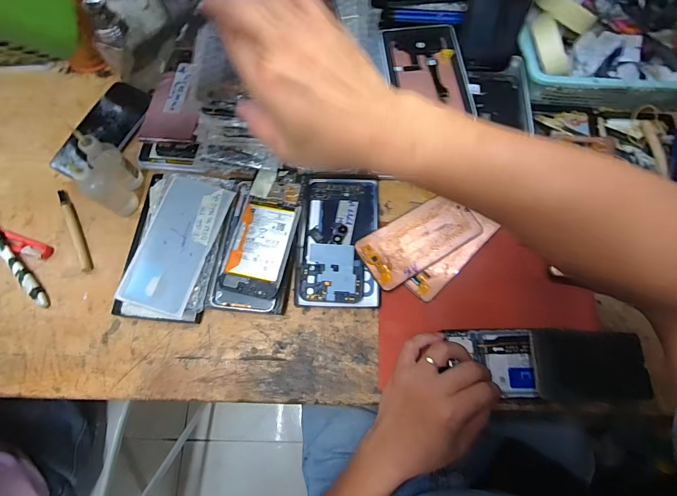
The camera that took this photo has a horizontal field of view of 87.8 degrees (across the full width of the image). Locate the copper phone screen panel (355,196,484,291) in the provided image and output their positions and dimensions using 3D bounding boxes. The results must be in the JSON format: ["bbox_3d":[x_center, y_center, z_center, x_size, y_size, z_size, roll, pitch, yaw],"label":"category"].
[{"bbox_3d":[0.100,-0.012,0.435,0.149,0.007,0.072,-29,75,-11],"label":"copper phone screen panel"}]

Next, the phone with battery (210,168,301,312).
[{"bbox_3d":[-0.097,-0.015,0.431,0.086,0.017,0.179,6,73,4],"label":"phone with battery"}]

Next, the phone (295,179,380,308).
[{"bbox_3d":[0.000,-0.010,0.447,0.099,0.012,0.168,1,73,1],"label":"phone"}]

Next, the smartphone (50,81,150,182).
[{"bbox_3d":[-0.325,-0.165,0.494,0.084,0.015,0.157,23,74,8],"label":"smartphone"}]

